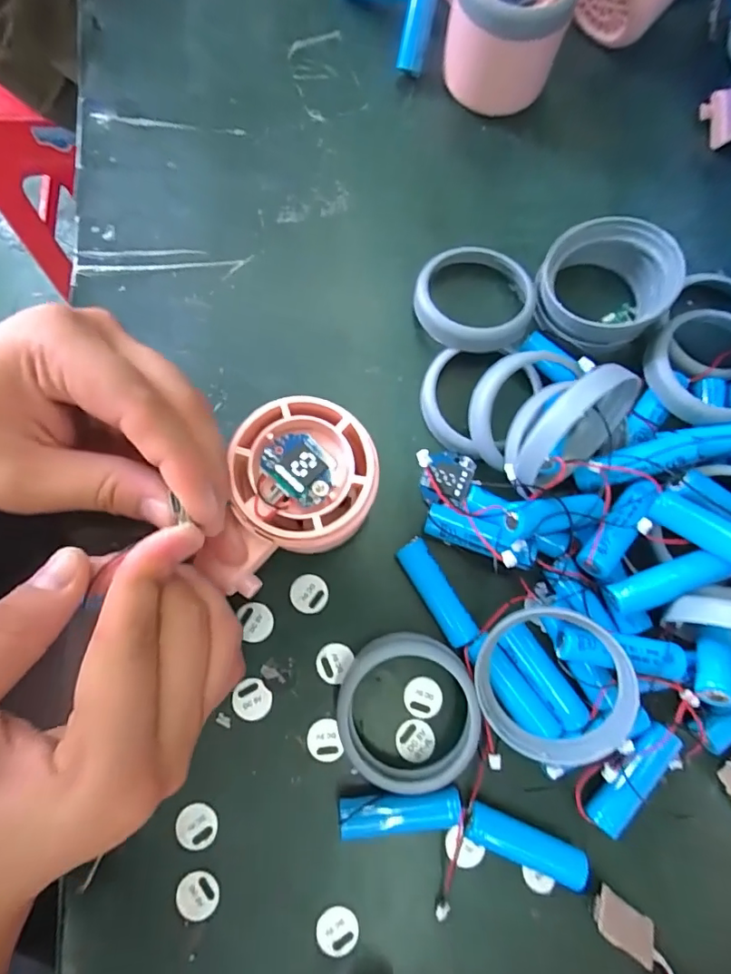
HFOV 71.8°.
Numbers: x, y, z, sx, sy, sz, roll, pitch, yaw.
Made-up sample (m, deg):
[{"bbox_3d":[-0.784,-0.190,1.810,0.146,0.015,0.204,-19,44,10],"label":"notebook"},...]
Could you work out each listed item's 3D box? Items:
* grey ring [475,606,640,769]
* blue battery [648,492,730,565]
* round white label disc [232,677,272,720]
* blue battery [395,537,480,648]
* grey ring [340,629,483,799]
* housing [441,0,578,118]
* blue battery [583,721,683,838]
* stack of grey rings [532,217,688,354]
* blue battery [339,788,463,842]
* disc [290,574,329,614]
[{"bbox_3d":[0.073,0.077,0.198,0.058,0.006,0.059,0,89,18],"label":"grey ring"},{"bbox_3d":[0.140,0.020,0.202,0.012,0.013,0.049,-44,52,-9],"label":"blue battery"},{"bbox_3d":[-0.048,0.092,0.216,0.015,0.004,0.016,0,78,-1],"label":"round white label disc"},{"bbox_3d":[0.031,0.047,0.225,0.013,0.013,0.049,-30,81,-7],"label":"blue battery"},{"bbox_3d":[0.017,0.092,0.210,0.056,0.021,0.060,0,78,-1],"label":"grey ring"},{"bbox_3d":[0.069,-0.235,0.260,0.060,0.053,0.059,8,78,0],"label":"housing"},{"bbox_3d":[0.111,0.121,0.212,0.017,0.014,0.048,43,80,7],"label":"blue battery"},{"bbox_3d":[0.114,-0.097,0.243,0.059,0.030,0.058,40,80,6],"label":"stack of grey rings"},{"bbox_3d":[0.014,0.132,0.205,0.049,0.013,0.015,-2,78,-2],"label":"blue battery"},{"bbox_3d":[-0.025,0.048,0.227,0.017,0.004,0.017,0,78,-1],"label":"disc"}]

